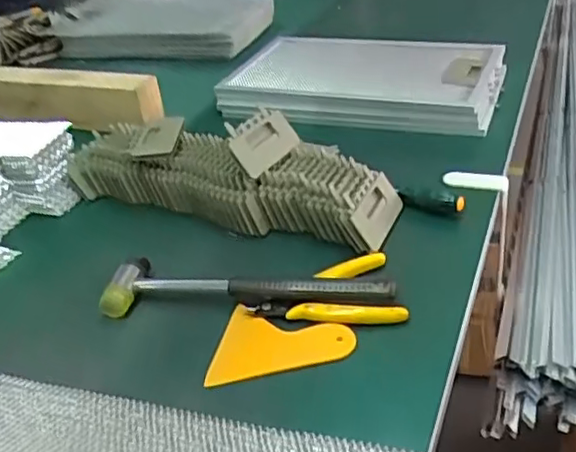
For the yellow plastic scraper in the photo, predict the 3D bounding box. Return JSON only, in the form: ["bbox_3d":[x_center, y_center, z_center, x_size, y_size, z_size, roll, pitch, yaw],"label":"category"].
[{"bbox_3d":[-0.003,0.088,0.469,0.100,0.007,0.071,1,36,11],"label":"yellow plastic scraper"}]

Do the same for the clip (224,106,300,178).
[{"bbox_3d":[-0.026,-0.082,0.605,0.020,0.052,0.067,-12,22,48],"label":"clip"}]

